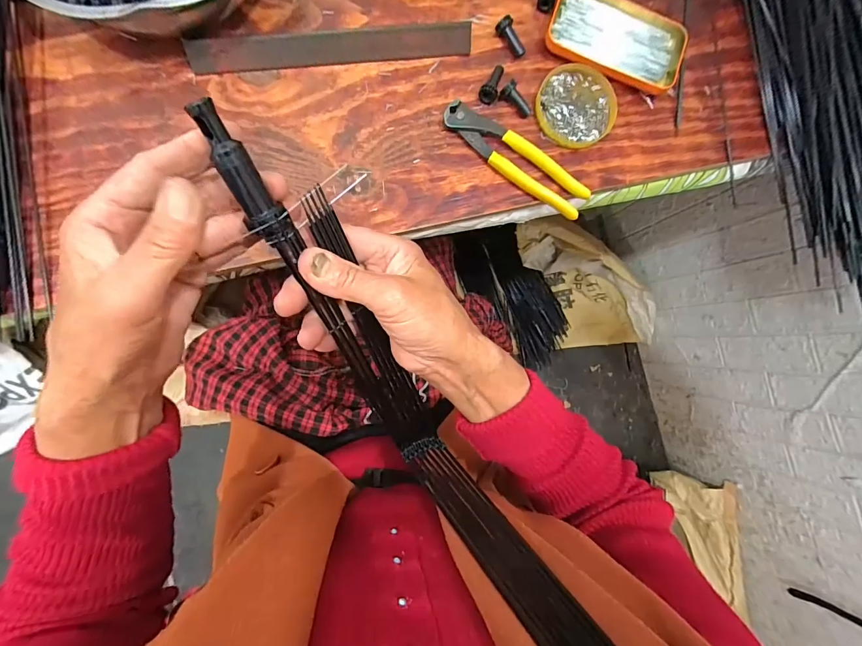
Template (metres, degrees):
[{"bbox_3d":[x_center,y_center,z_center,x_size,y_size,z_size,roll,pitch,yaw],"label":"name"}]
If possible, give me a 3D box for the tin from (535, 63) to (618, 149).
[{"bbox_3d":[0.150,-0.226,0.402,0.082,0.010,0.084,1,84,-7],"label":"tin"}]

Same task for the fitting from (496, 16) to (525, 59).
[{"bbox_3d":[0.082,-0.291,0.396,0.012,0.013,0.039,-40,103,-9],"label":"fitting"}]

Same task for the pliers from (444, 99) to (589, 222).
[{"bbox_3d":[0.085,-0.163,0.388,0.163,0.013,0.040,34,81,-3],"label":"pliers"}]

